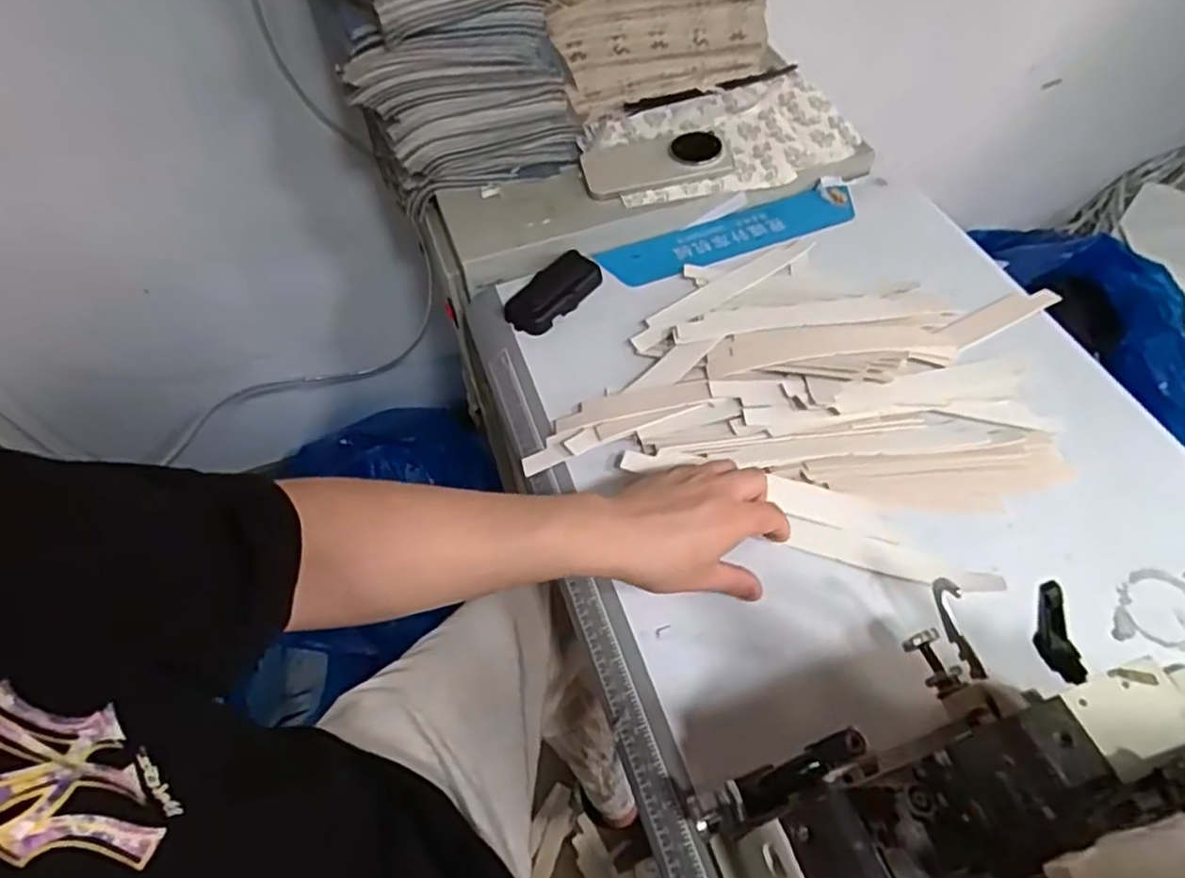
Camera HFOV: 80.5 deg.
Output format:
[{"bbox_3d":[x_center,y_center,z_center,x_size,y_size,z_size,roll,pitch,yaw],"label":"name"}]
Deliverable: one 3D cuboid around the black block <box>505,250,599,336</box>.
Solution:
[{"bbox_3d":[-0.042,-0.152,0.721,0.057,0.021,0.108,35,65,24],"label":"black block"}]

